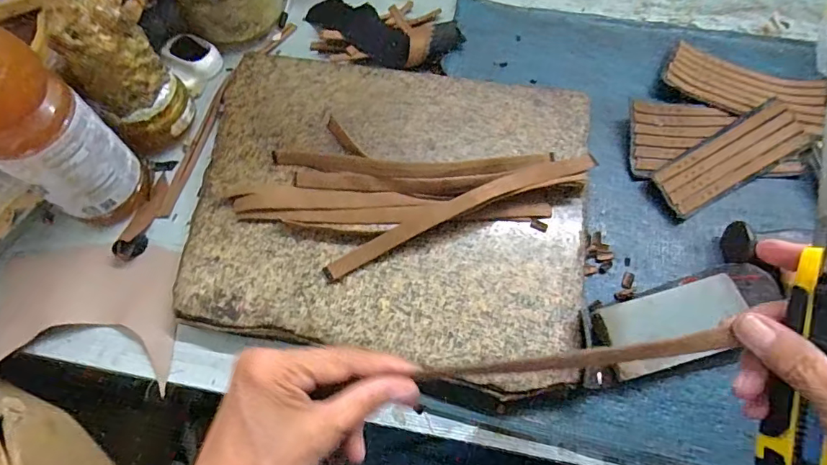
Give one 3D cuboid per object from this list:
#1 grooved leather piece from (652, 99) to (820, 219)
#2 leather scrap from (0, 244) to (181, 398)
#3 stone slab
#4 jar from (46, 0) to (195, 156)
[{"bbox_3d":[0.276,-0.066,0.398,0.146,0.008,0.049,-30,76,-5],"label":"grooved leather piece"},{"bbox_3d":[-0.259,0.063,0.363,0.148,0.008,0.104,0,65,0],"label":"leather scrap"},{"bbox_3d":[-0.022,-0.024,0.368,0.310,0.019,0.257,11,68,5],"label":"stone slab"},{"bbox_3d":[-0.236,-0.131,0.367,0.065,0.120,0.065,0,67,1],"label":"jar"}]

